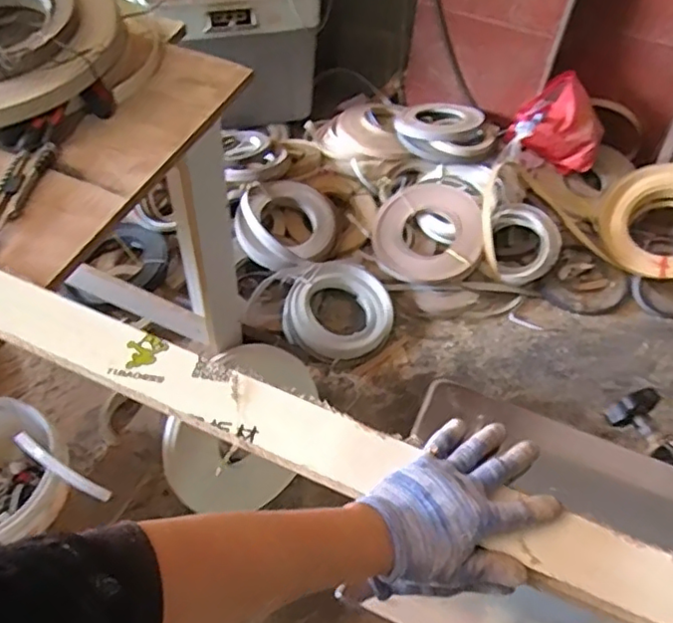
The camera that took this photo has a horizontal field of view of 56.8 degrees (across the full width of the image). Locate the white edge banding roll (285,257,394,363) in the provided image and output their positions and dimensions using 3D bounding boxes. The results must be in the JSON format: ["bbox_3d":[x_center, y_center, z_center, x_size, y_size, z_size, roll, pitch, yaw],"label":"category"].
[{"bbox_3d":[0.008,-0.001,1.653,0.270,0.074,0.287,1,52,-1],"label":"white edge banding roll"}]

